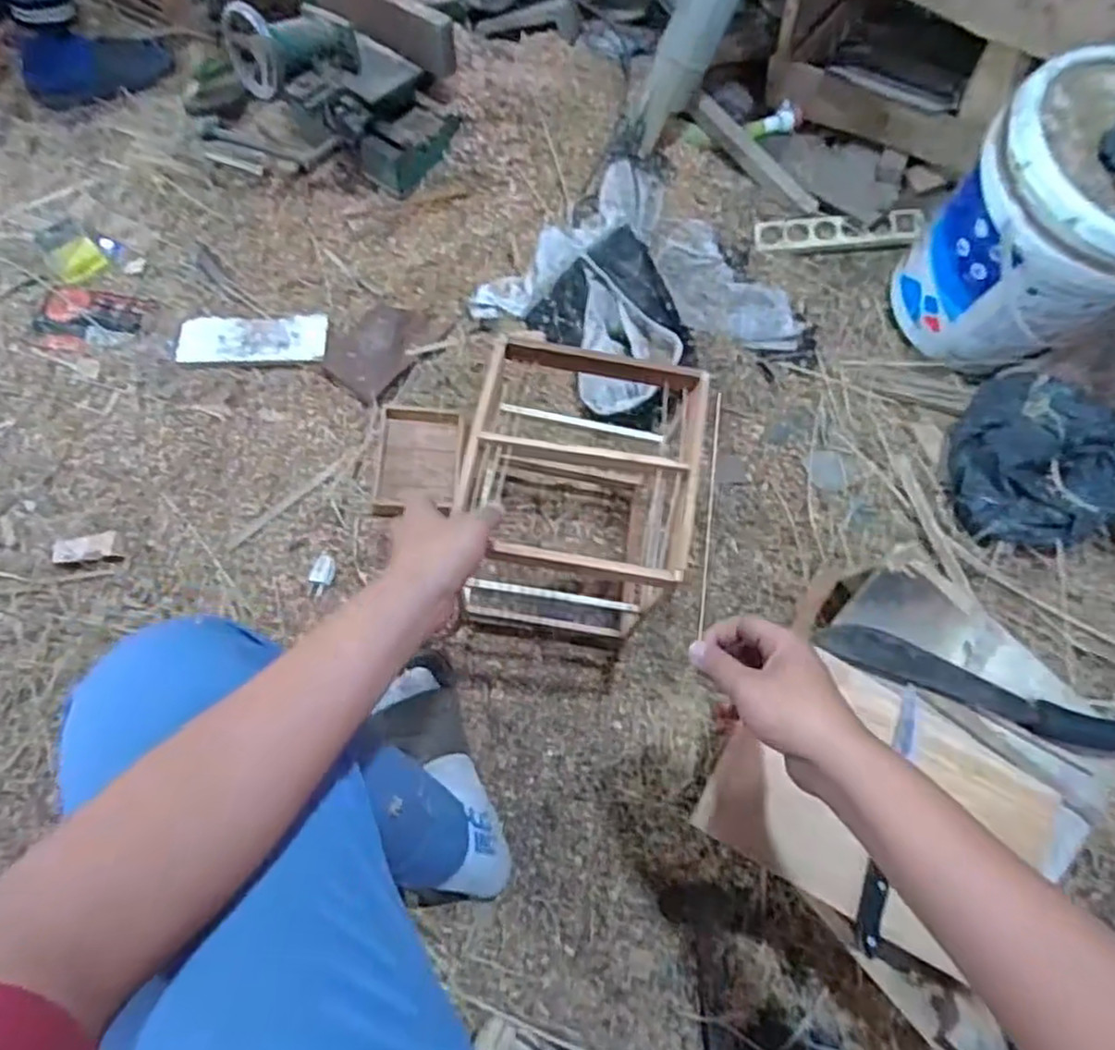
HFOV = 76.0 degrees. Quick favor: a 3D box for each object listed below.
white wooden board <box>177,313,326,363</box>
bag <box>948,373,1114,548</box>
[{"bbox_3d":[-0.466,-0.285,1.092,0.224,0.011,0.083,-1,63,0],"label":"white wooden board"},{"bbox_3d":[0.668,-0.086,0.984,0.235,0.116,0.207,-5,63,-2],"label":"bag"}]

